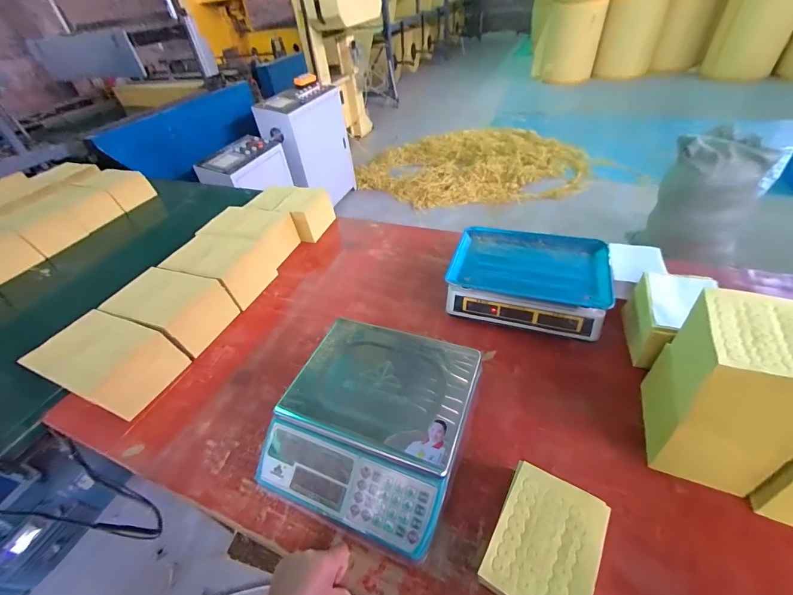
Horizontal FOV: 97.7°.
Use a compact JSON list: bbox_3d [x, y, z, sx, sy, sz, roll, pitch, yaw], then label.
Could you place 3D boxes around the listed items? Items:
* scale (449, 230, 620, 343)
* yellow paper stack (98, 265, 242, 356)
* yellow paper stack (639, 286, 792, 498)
[{"bbox_3d":[0.296,-0.042,0.799,0.324,0.101,0.251,10,45,19],"label":"scale"},{"bbox_3d":[-0.550,0.028,0.869,0.239,0.126,0.159,8,45,17],"label":"yellow paper stack"},{"bbox_3d":[0.474,0.134,0.503,0.129,0.232,0.178,16,47,24],"label":"yellow paper stack"}]

